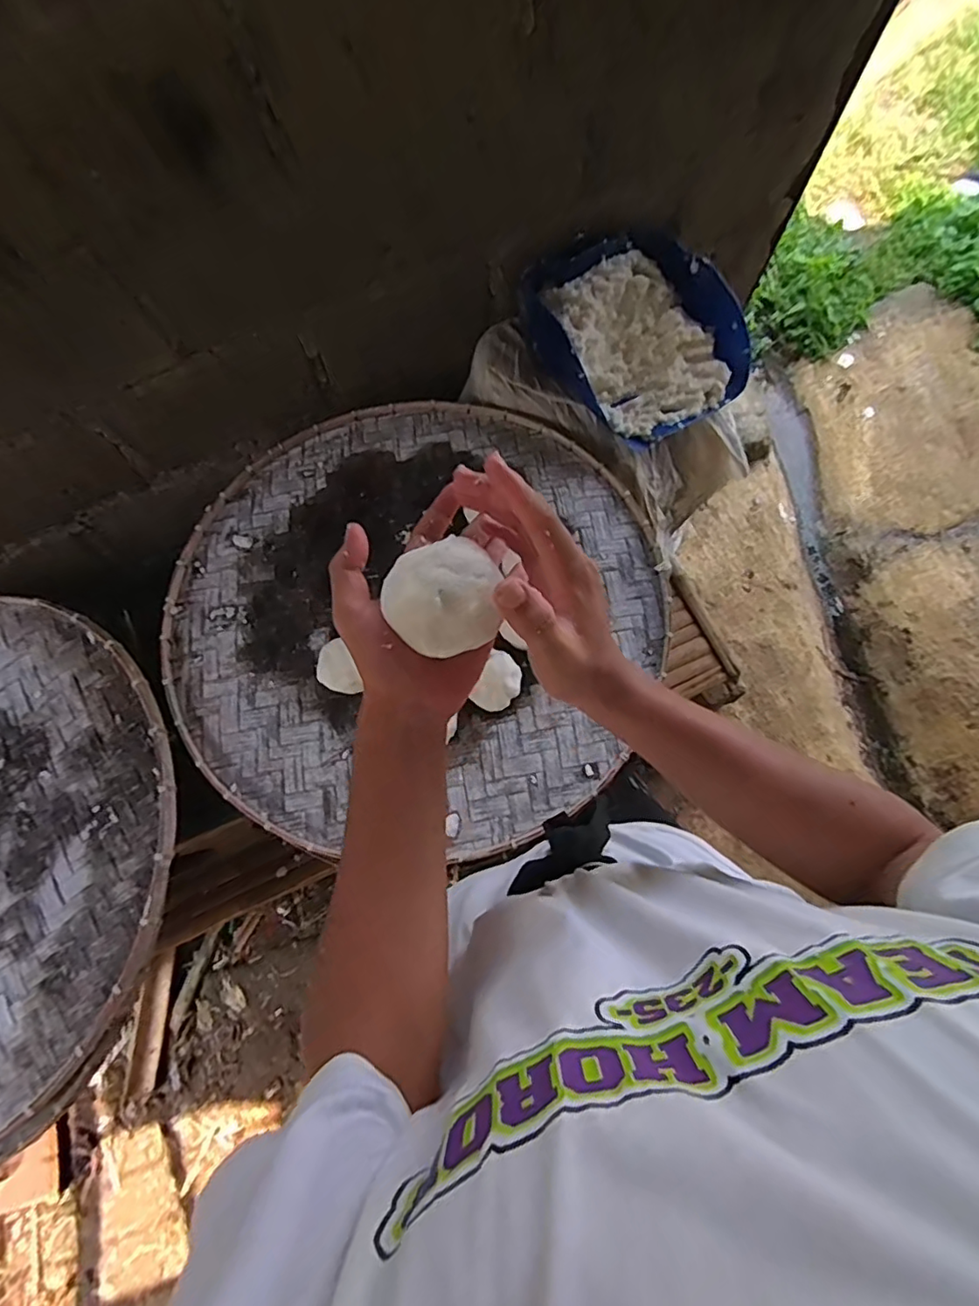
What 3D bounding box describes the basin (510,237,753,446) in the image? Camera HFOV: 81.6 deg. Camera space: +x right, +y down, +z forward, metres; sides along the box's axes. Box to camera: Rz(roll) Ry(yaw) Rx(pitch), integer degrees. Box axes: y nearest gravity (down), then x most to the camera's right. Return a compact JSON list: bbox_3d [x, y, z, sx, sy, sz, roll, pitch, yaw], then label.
[{"bbox_3d":[0.245,-0.520,0.928,0.307,0.110,0.310,-27,76,-8],"label":"basin"}]

